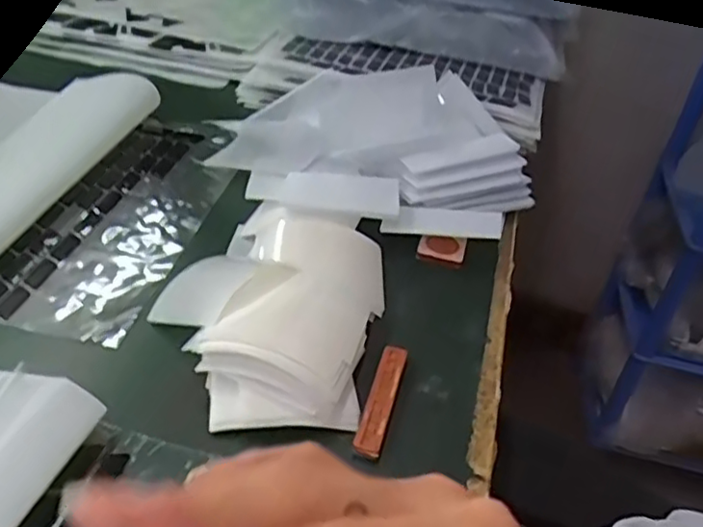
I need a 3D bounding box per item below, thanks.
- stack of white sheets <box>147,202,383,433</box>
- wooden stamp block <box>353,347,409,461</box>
[{"bbox_3d":[-0.042,0.016,0.365,0.113,0.029,0.164,7,38,0],"label":"stack of white sheets"},{"bbox_3d":[0.015,0.065,0.327,0.014,0.006,0.067,14,39,8],"label":"wooden stamp block"}]

